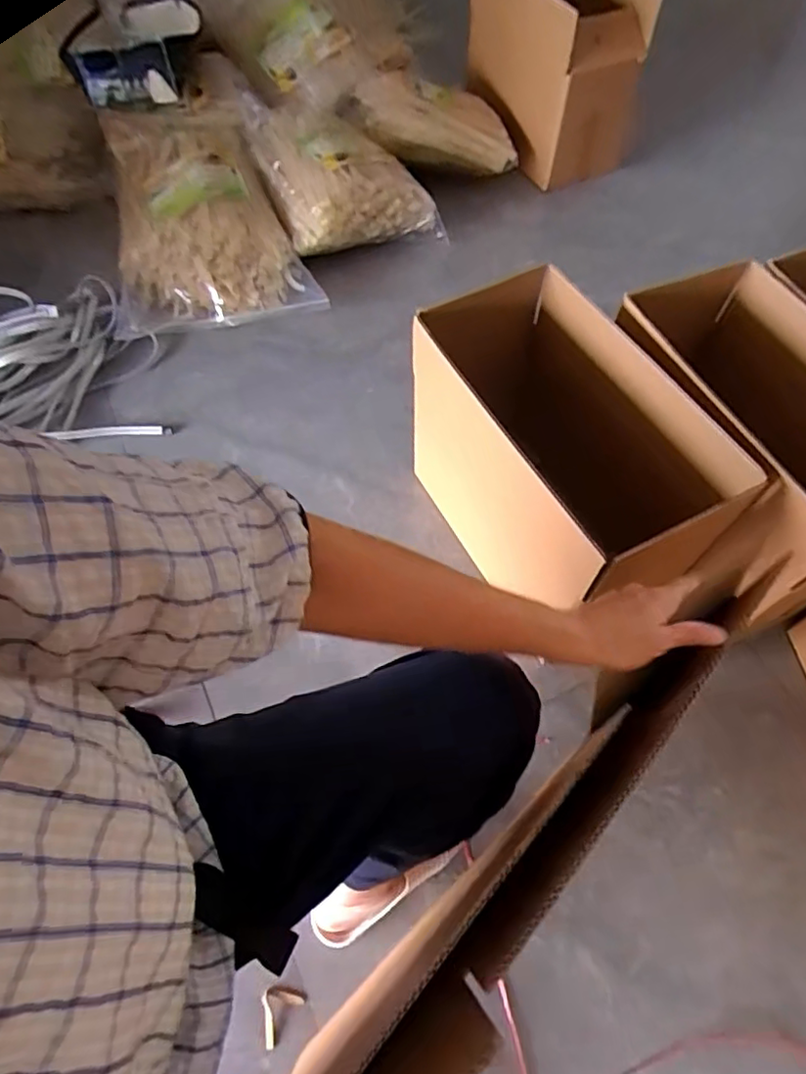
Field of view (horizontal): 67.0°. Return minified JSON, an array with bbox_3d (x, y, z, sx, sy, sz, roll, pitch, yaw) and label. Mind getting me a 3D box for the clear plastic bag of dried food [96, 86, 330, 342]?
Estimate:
[{"bbox_3d":[-0.454,-0.700,1.318,0.388,0.217,0.627,-16,62,-9],"label":"clear plastic bag of dried food"}]

